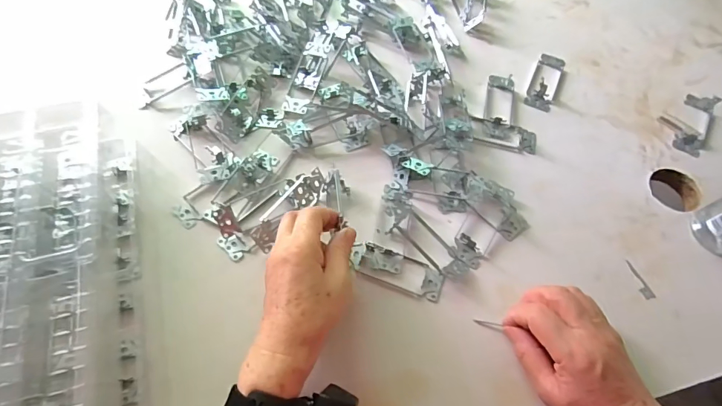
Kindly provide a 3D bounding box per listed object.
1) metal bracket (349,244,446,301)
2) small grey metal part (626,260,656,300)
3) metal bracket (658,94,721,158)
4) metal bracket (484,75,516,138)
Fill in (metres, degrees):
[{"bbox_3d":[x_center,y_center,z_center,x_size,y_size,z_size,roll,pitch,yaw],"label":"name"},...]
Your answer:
[{"bbox_3d":[0.038,0.068,0.431,0.097,0.016,0.036,20,64,10],"label":"metal bracket"},{"bbox_3d":[0.296,0.082,0.439,0.012,0.004,0.043,-20,64,-11],"label":"small grey metal part"},{"bbox_3d":[0.434,-0.108,0.538,0.103,0.019,0.061,-41,70,-20],"label":"metal bracket"},{"bbox_3d":[0.186,-0.133,0.546,0.038,0.015,0.106,12,63,5],"label":"metal bracket"}]

